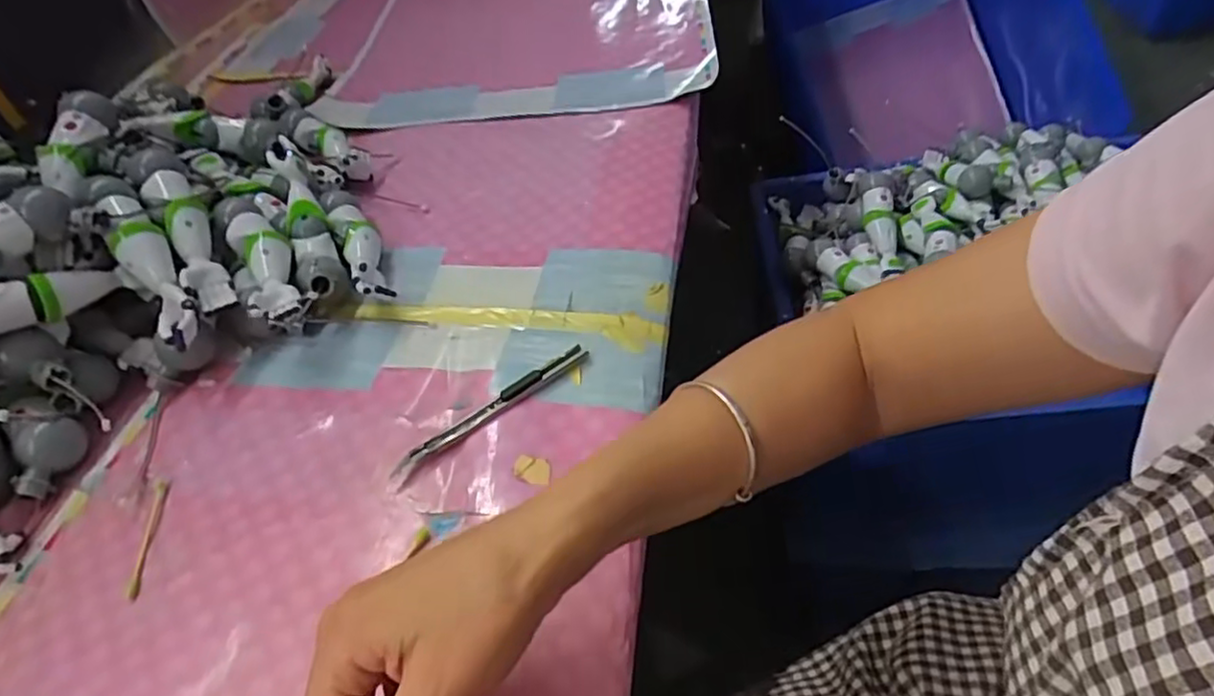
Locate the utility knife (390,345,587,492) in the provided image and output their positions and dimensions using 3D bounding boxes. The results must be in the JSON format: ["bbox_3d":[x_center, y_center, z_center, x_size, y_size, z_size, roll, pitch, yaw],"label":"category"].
[{"bbox_3d":[-0.070,0.038,0.415,0.139,0.009,0.012,-35,53,-20],"label":"utility knife"}]

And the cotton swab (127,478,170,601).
[{"bbox_3d":[-0.261,0.106,0.387,0.007,0.004,0.077,-14,48,-3],"label":"cotton swab"}]

